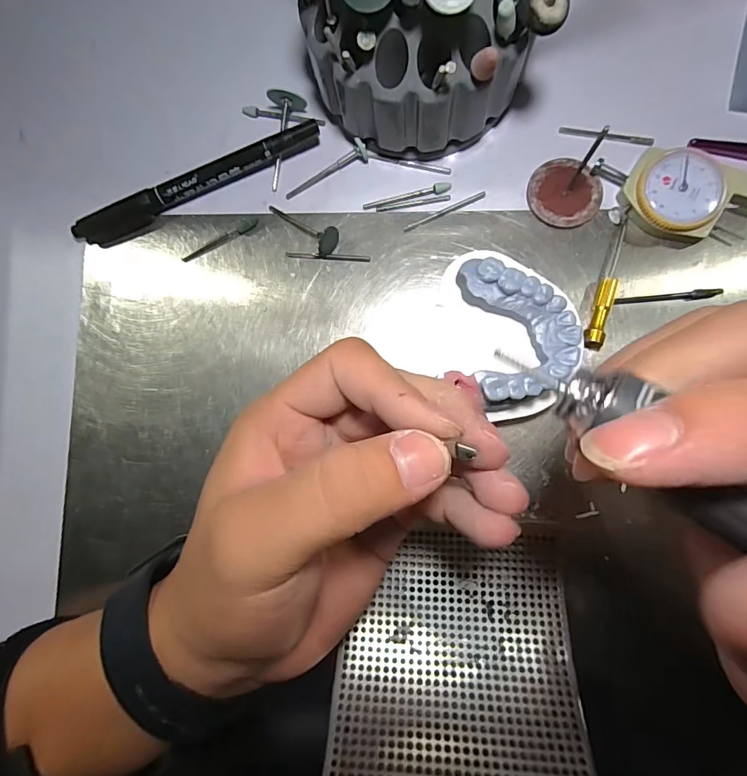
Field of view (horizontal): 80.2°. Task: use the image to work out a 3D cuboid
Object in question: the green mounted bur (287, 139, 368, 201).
[{"bbox_3d":[-0.025,-0.111,0.225,0.046,0.010,0.007,-23,86,3],"label":"green mounted bur"}]

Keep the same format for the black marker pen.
[{"bbox_3d":[-0.091,-0.105,0.228,0.135,0.016,0.013,-23,84,3],"label":"black marker pen"}]

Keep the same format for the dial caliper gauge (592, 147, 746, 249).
[{"bbox_3d":[0.150,-0.085,0.205,0.090,0.012,0.040,16,88,6],"label":"dial caliper gauge"}]

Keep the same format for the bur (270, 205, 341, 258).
[{"bbox_3d":[-0.035,-0.082,0.227,0.041,0.015,0.014,35,90,24],"label":"bur"}]

